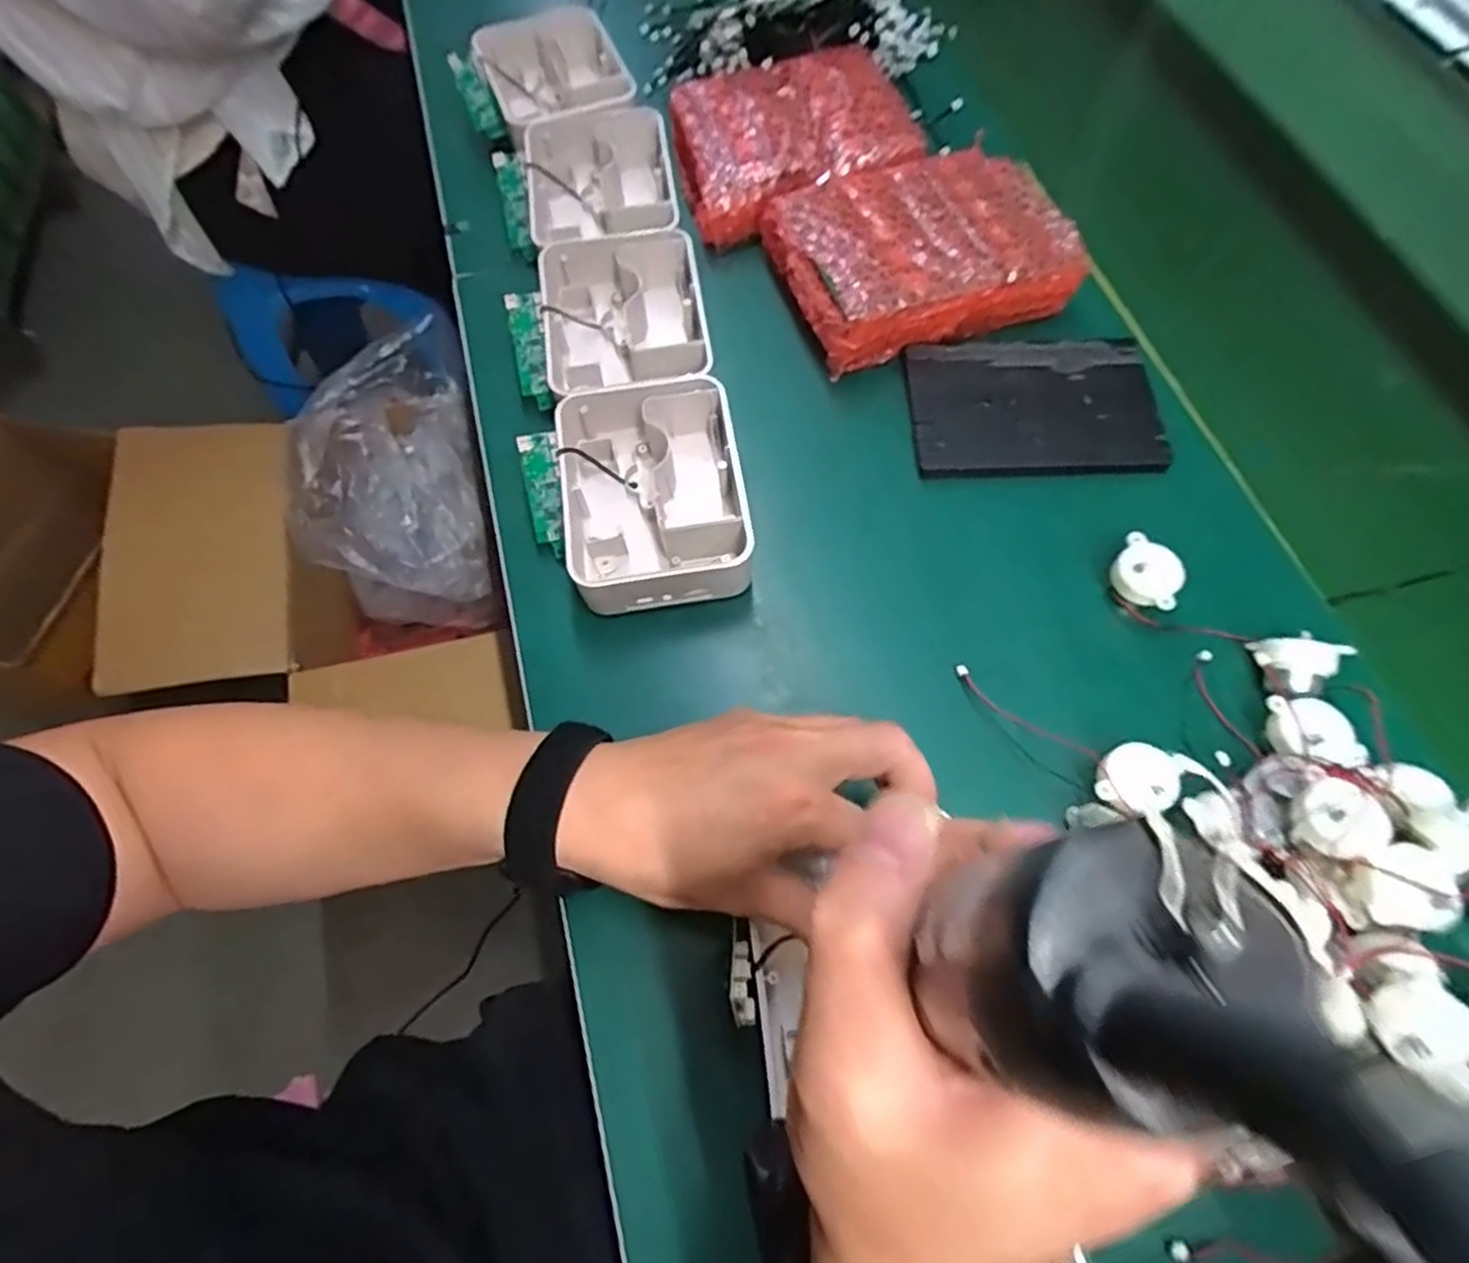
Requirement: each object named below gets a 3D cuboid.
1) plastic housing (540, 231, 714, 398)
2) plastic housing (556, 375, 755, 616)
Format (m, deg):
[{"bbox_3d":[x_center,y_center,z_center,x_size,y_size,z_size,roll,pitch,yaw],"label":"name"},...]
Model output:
[{"bbox_3d":[-0.070,-0.188,0.496,0.098,0.072,0.125,-8,65,-4],"label":"plastic housing"},{"bbox_3d":[-0.048,-0.078,0.434,0.101,0.043,0.130,-8,65,-4],"label":"plastic housing"}]

